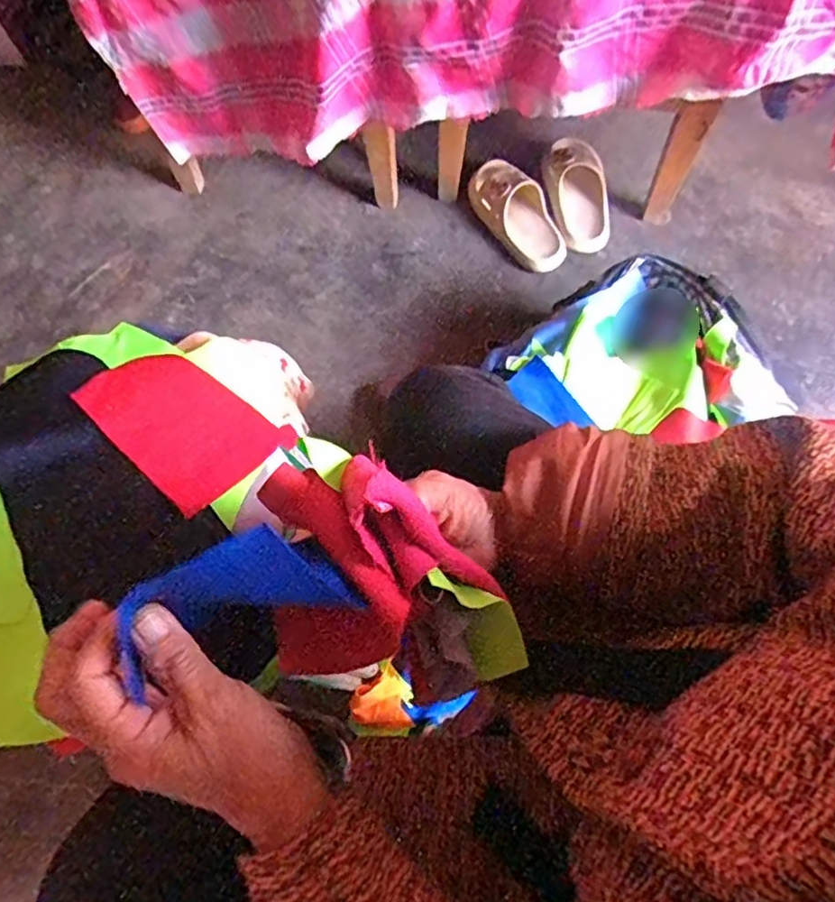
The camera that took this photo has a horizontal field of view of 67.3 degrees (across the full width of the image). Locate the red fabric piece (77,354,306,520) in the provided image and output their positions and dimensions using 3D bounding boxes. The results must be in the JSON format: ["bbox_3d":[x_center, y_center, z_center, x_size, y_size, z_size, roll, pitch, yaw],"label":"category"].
[{"bbox_3d":[-0.178,-0.026,0.473,0.141,0.031,0.092,40,76,13],"label":"red fabric piece"}]

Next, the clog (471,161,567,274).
[{"bbox_3d":[0.163,-0.393,1.031,0.091,0.065,0.215,-35,74,-11],"label":"clog"}]

